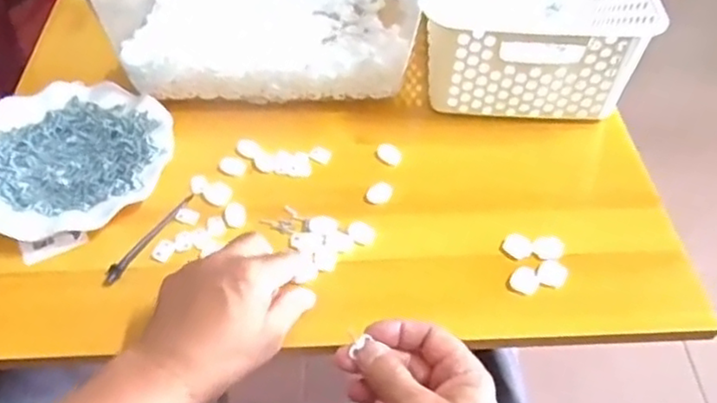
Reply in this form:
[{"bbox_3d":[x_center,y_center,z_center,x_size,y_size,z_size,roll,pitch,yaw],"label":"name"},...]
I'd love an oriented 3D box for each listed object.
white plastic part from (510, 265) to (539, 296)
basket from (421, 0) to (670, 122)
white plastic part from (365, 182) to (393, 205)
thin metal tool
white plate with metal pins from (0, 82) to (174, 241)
[{"bbox_3d":[0.130,0.061,0.514,0.021,0.004,0.025,22,50,17],"label":"white plastic part"},{"bbox_3d":[0.172,-0.225,0.697,0.194,0.102,0.308,4,48,2],"label":"basket"},{"bbox_3d":[0.018,-0.007,0.578,0.020,0.004,0.026,26,52,20],"label":"white plastic part"},{"bbox_3d":[-0.171,0.029,0.542,0.009,0.007,0.104,23,51,17],"label":"thin metal tool"},{"bbox_3d":[-0.260,-0.041,0.586,0.179,0.020,0.176,1,48,-1],"label":"white plate with metal pins"}]

